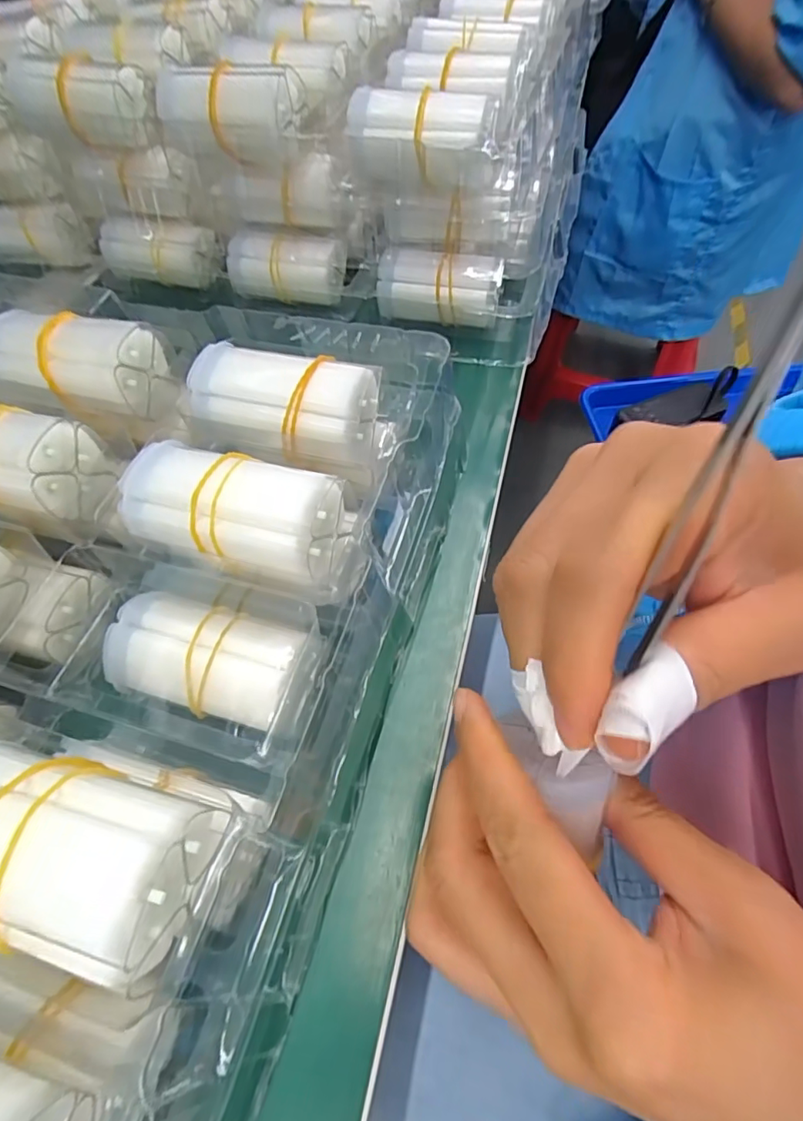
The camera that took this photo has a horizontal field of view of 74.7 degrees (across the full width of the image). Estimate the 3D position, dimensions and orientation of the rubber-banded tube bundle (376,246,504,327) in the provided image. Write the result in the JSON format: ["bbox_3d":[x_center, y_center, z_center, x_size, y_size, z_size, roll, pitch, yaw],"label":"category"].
[{"bbox_3d":[0.021,-0.153,0.296,0.068,0.033,0.027,7,59,7],"label":"rubber-banded tube bundle"}]

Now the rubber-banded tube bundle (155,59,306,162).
[{"bbox_3d":[-0.089,-0.227,0.267,0.072,0.032,0.028,5,59,6],"label":"rubber-banded tube bundle"}]

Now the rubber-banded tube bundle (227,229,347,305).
[{"bbox_3d":[-0.069,-0.177,0.317,0.068,0.030,0.030,6,59,7],"label":"rubber-banded tube bundle"}]

